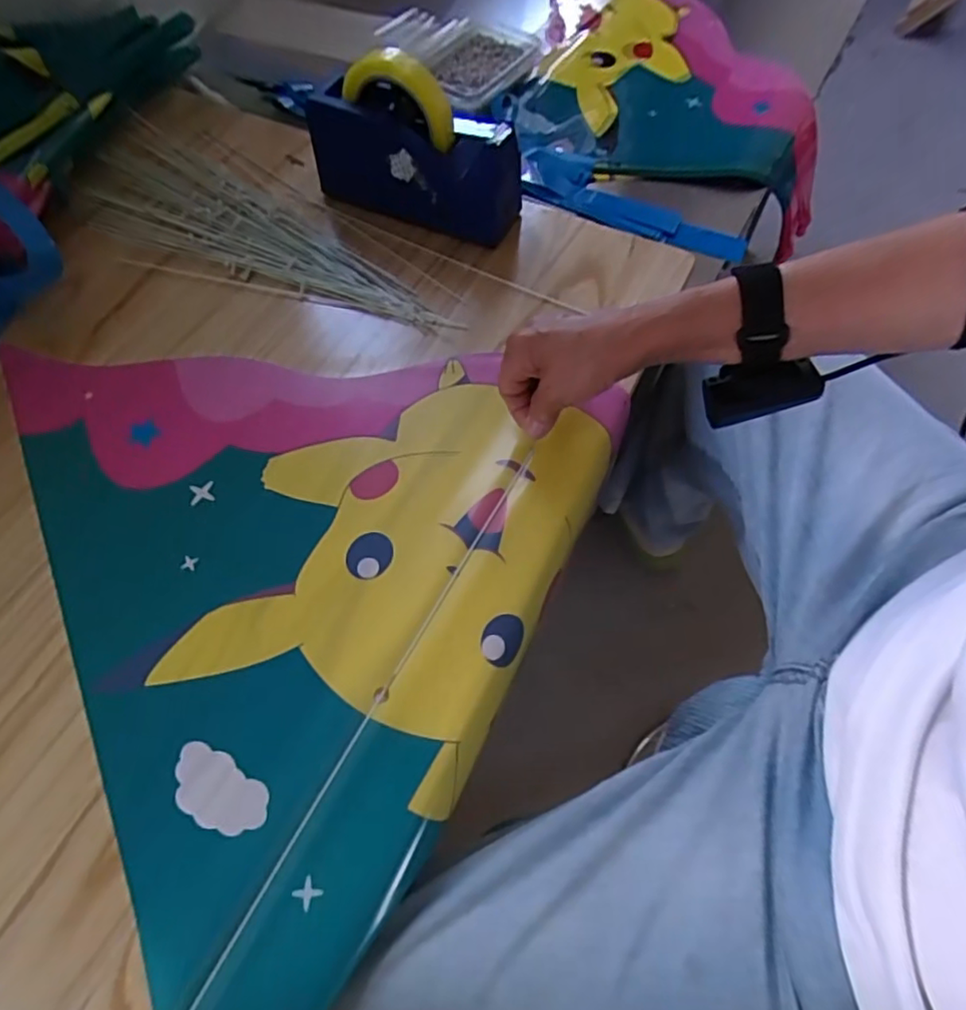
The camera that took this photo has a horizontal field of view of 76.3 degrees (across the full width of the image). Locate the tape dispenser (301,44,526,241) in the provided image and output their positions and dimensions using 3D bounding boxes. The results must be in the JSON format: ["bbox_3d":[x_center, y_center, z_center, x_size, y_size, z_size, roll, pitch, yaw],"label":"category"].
[{"bbox_3d":[-0.065,-0.338,0.578,0.211,0.134,0.053,21,64,10],"label":"tape dispenser"}]

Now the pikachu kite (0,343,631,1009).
[{"bbox_3d":[-0.103,0.018,0.467,0.405,0.020,0.489,-25,65,-12],"label":"pikachu kite"}]

